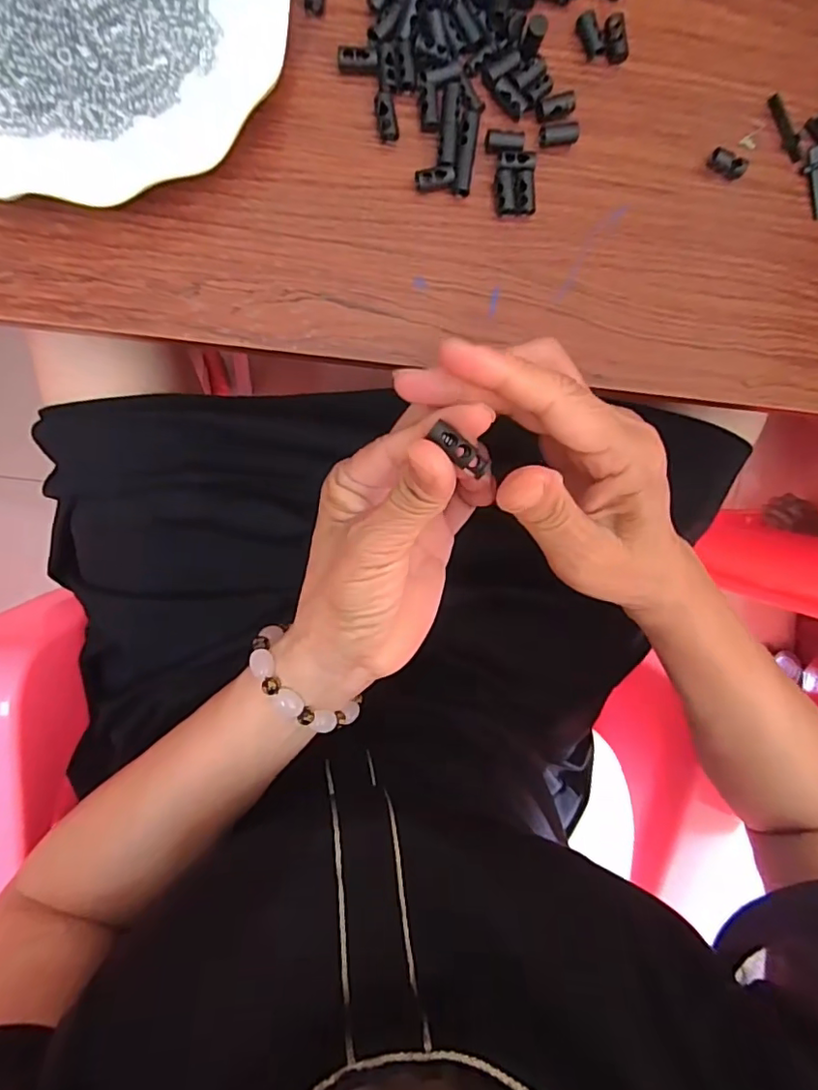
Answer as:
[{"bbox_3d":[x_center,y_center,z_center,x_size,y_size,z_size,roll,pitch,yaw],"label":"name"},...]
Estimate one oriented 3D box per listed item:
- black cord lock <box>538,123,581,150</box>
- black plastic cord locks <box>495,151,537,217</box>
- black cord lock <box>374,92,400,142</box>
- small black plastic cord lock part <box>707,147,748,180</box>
[{"bbox_3d":[0.075,-0.205,0.281,0.022,0.006,0.009,-11,97,-7],"label":"black cord lock"},{"bbox_3d":[0.053,-0.180,0.281,0.020,0.010,0.028,-3,93,-6],"label":"black plastic cord locks"},{"bbox_3d":[-0.011,-0.205,0.269,0.009,0.006,0.021,-18,108,-6],"label":"black cord lock"},{"bbox_3d":[0.168,-0.202,0.295,0.021,0.011,0.010,23,92,-9],"label":"small black plastic cord lock part"}]

